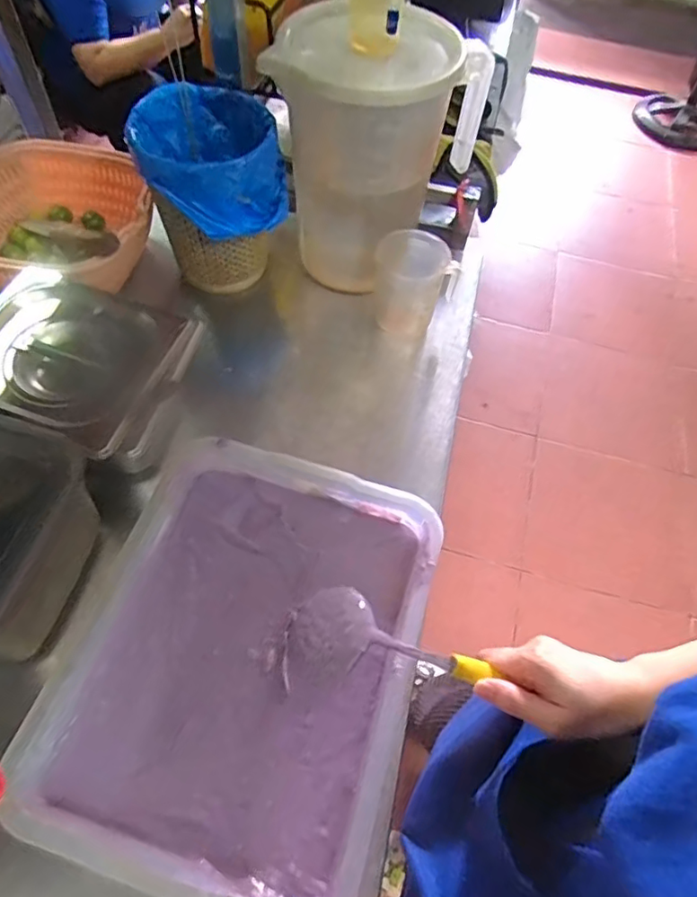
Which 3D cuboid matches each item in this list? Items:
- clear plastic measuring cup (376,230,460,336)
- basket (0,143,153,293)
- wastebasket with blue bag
[{"bbox_3d":[0.074,-0.192,0.657,0.081,0.090,0.072,-4,59,-6],"label":"clear plastic measuring cup"},{"bbox_3d":[-0.332,-0.265,0.656,0.206,0.088,0.214,2,59,-3],"label":"basket"},{"bbox_3d":[-0.148,-0.277,0.634,0.141,0.159,0.142,-14,61,-12],"label":"wastebasket with blue bag"}]

